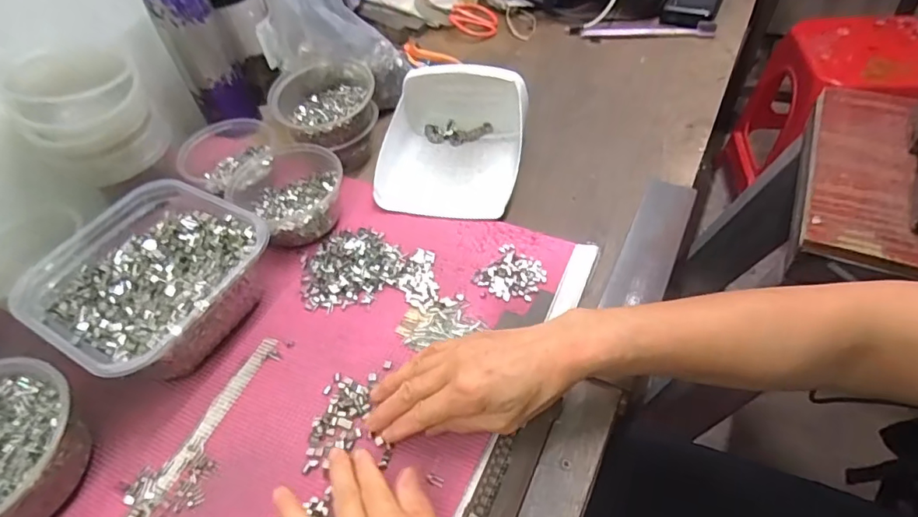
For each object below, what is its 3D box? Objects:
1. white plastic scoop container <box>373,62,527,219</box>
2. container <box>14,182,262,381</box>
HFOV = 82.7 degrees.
[{"bbox_3d":[-0.009,-0.139,0.575,0.156,0.078,0.179,5,52,11],"label":"white plastic scoop container"},{"bbox_3d":[-0.275,0.024,0.477,0.178,0.074,0.173,23,58,23],"label":"container"}]

